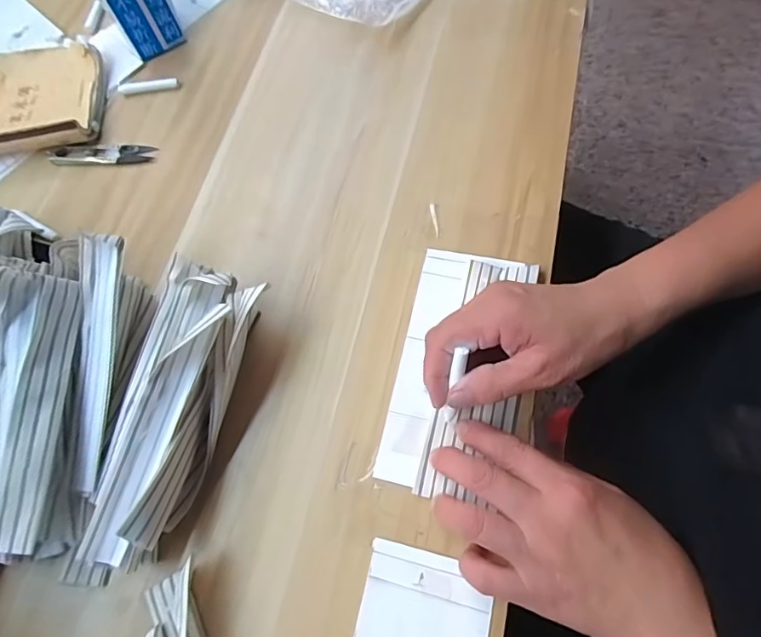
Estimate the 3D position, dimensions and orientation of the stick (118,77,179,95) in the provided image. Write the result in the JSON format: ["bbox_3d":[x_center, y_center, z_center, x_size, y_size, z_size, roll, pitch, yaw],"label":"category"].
[{"bbox_3d":[-0.227,-0.226,0.493,0.058,0.009,0.010,-8,67,4],"label":"stick"}]

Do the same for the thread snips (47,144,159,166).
[{"bbox_3d":[-0.257,-0.152,0.468,0.098,0.007,0.021,-1,67,7],"label":"thread snips"}]

